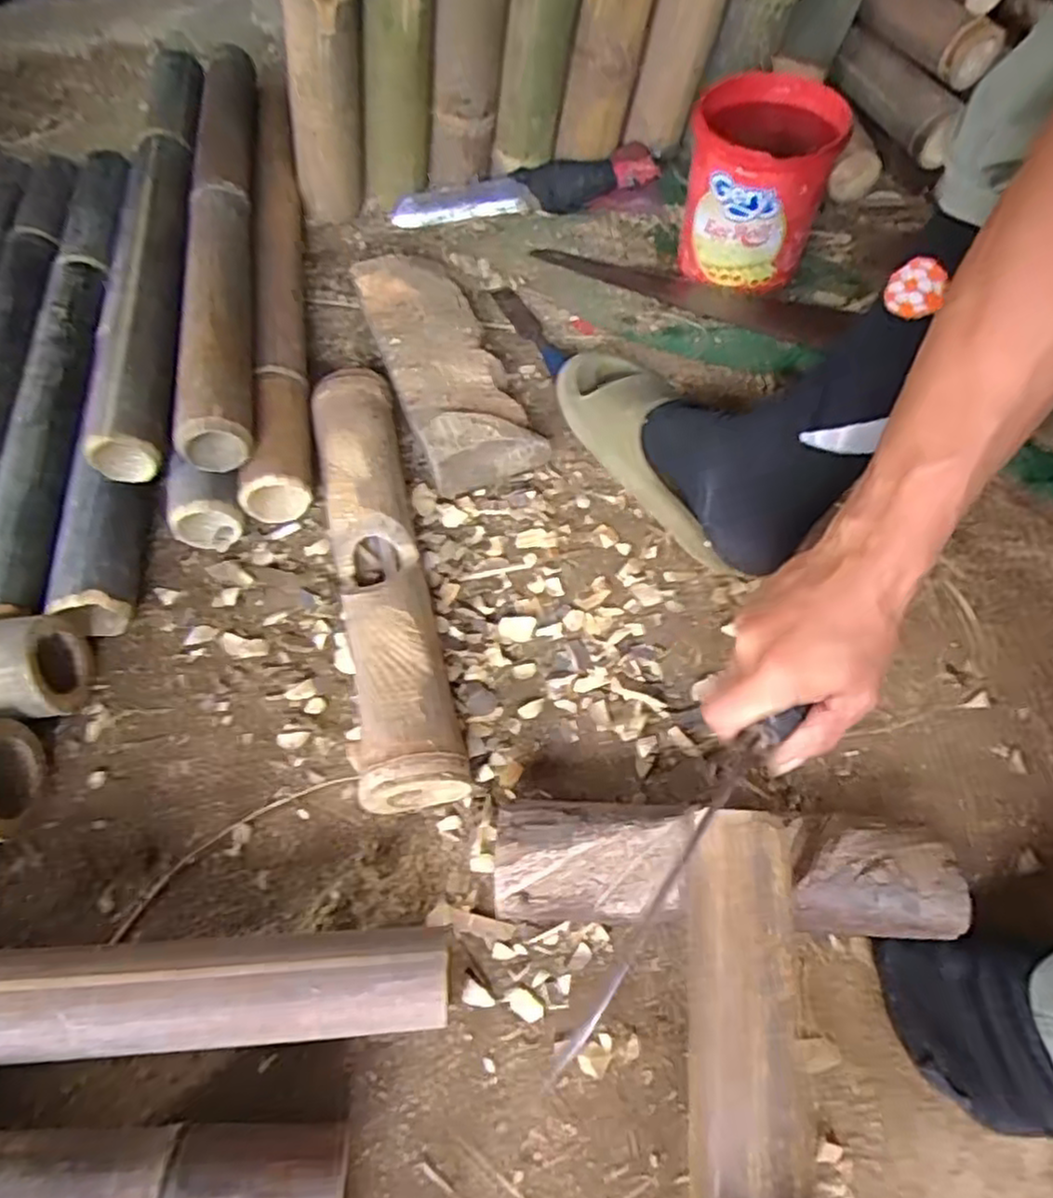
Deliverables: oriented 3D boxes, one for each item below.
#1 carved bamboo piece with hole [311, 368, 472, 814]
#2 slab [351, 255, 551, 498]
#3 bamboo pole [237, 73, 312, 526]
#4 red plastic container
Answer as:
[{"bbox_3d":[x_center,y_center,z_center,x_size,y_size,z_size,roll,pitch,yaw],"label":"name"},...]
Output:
[{"bbox_3d":[-0.119,-0.030,0.589,0.074,0.064,0.393,-13,59,-6],"label":"carved bamboo piece with hole"},{"bbox_3d":[-0.080,-0.231,0.704,0.106,0.065,0.283,-20,60,-10],"label":"slab"},{"bbox_3d":[-0.267,-0.353,0.770,0.060,0.072,0.625,-10,59,-4],"label":"bamboo pole"},{"bbox_3d":[0.236,-0.422,0.742,0.139,0.142,0.128,12,60,9],"label":"red plastic container"}]

